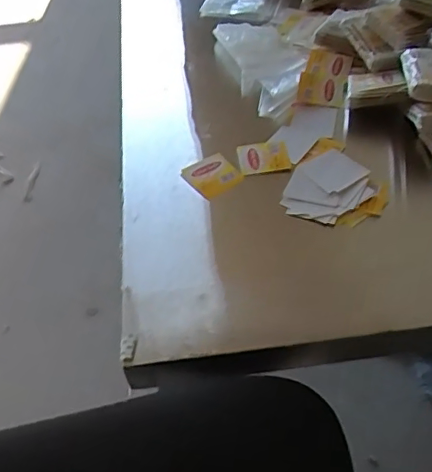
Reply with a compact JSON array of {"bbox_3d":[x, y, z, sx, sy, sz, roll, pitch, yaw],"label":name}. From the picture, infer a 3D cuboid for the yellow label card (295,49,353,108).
[{"bbox_3d":[0.108,-0.156,0.557,0.044,0.008,0.078,14,59,9],"label":"yellow label card"}]

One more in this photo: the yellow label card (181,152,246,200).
[{"bbox_3d":[-0.003,-0.051,0.479,0.042,0.007,0.040,-34,66,-23],"label":"yellow label card"}]

